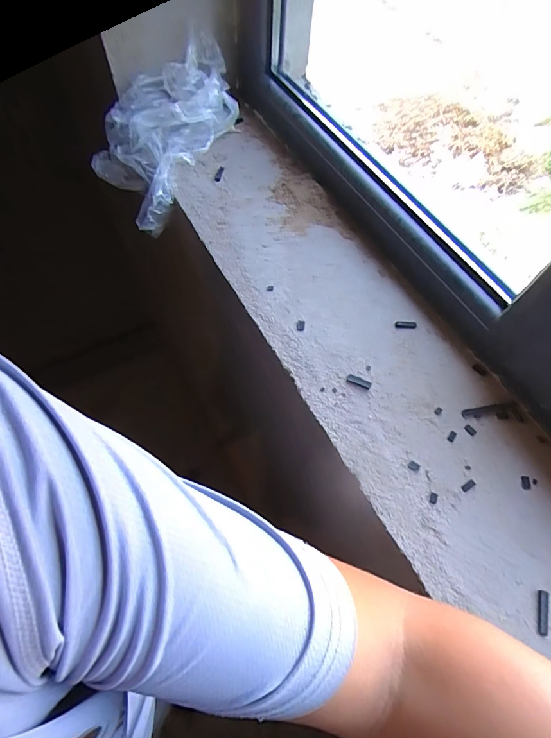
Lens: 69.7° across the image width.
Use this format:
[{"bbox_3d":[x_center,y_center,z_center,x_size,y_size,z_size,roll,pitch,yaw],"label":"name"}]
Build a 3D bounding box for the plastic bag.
[{"bbox_3d":[-0.196,-0.402,0.666,0.170,0.152,0.293,27,65,10],"label":"plastic bag"}]

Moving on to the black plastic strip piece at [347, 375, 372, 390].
[{"bbox_3d":[0.105,0.016,0.500,0.031,0.004,0.012,25,64,8],"label":"black plastic strip piece"}]

